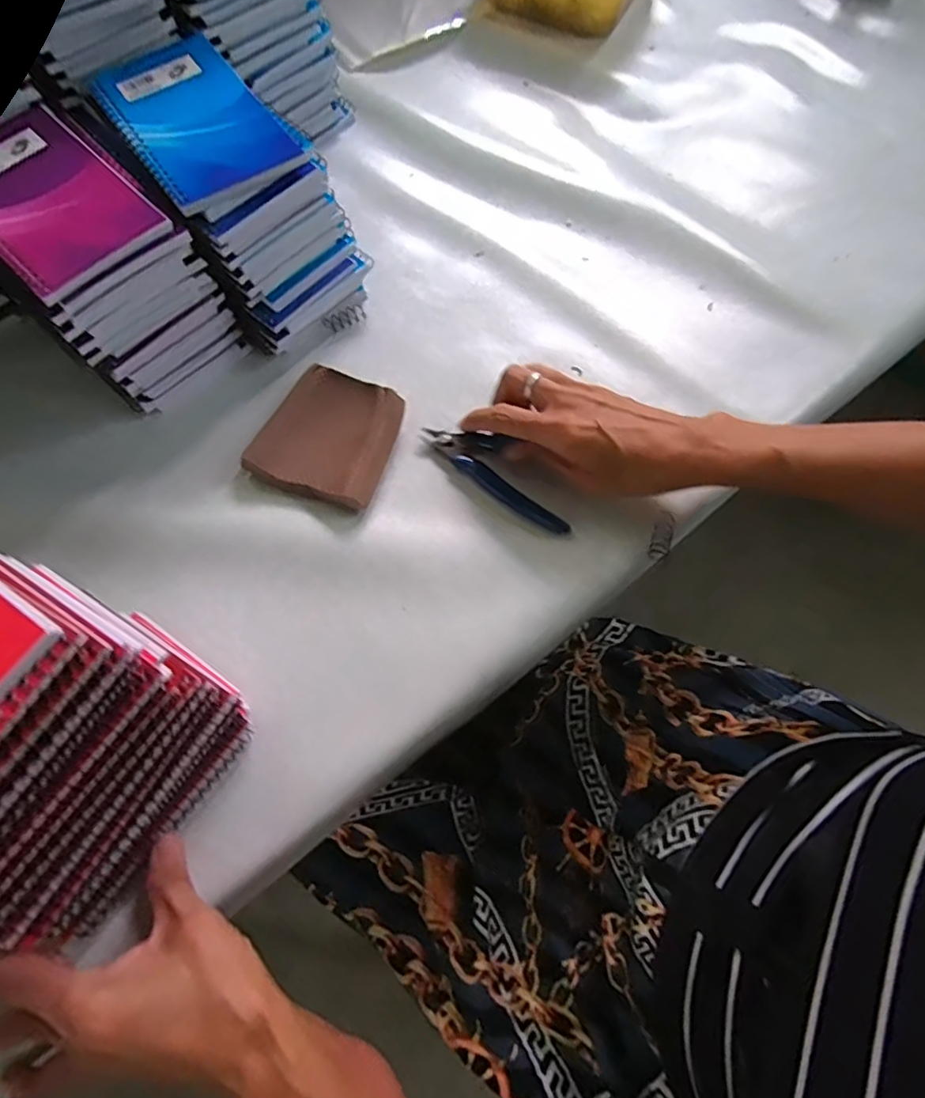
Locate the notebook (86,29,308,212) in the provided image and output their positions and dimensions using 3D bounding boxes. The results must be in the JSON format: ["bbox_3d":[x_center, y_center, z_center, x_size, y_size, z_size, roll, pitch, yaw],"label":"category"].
[{"bbox_3d":[-0.164,-0.266,0.346,0.084,0.009,0.135,-34,75,-13],"label":"notebook"}]

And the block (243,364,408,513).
[{"bbox_3d":[-0.088,-0.074,0.384,0.084,0.020,0.089,20,69,7],"label":"block"}]

